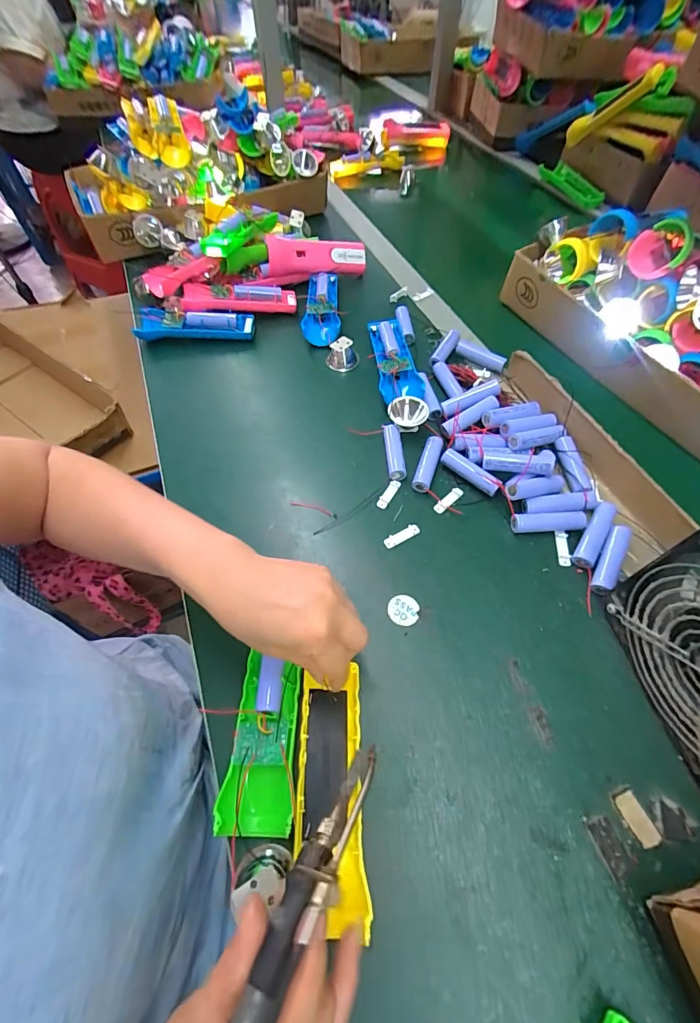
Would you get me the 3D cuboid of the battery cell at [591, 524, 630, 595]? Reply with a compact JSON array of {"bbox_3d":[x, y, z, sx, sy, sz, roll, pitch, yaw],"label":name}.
[{"bbox_3d":[0.231,0.043,0.360,0.020,0.016,0.066,28,61,17],"label":"battery cell"}]

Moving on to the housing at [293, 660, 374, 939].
[{"bbox_3d":[-0.011,0.183,0.272,0.046,0.022,0.142,-7,51,0],"label":"housing"}]

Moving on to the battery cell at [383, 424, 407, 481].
[{"bbox_3d":[0.048,-0.064,0.441,0.019,0.016,0.067,-4,57,-2],"label":"battery cell"}]

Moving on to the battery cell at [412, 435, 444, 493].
[{"bbox_3d":[0.083,-0.050,0.429,0.018,0.018,0.065,17,58,11],"label":"battery cell"}]

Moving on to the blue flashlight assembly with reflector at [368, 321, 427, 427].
[{"bbox_3d":[0.057,-0.175,0.500,0.050,0.033,0.188,-4,57,-2],"label":"blue flashlight assembly with reflector"}]

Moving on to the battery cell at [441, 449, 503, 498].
[{"bbox_3d":[0.124,-0.039,0.420,0.065,0.020,0.016,39,65,23],"label":"battery cell"}]

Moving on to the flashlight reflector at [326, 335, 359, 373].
[{"bbox_3d":[-0.011,-0.203,0.525,0.042,0.027,0.035,10,57,7],"label":"flashlight reflector"}]

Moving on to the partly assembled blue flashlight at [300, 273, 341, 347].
[{"bbox_3d":[-0.040,-0.289,0.579,0.049,0.033,0.156,-2,57,-1],"label":"partly assembled blue flashlight"}]

